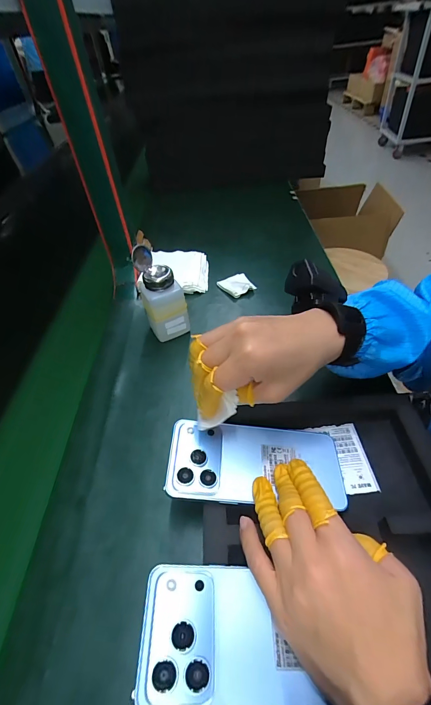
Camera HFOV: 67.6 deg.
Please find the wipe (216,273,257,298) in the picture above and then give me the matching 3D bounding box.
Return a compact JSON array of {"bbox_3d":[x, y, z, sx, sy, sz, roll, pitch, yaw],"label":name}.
[{"bbox_3d":[0.037,-0.118,0.560,0.051,0.012,0.052,-26,49,-17],"label":"wipe"}]

